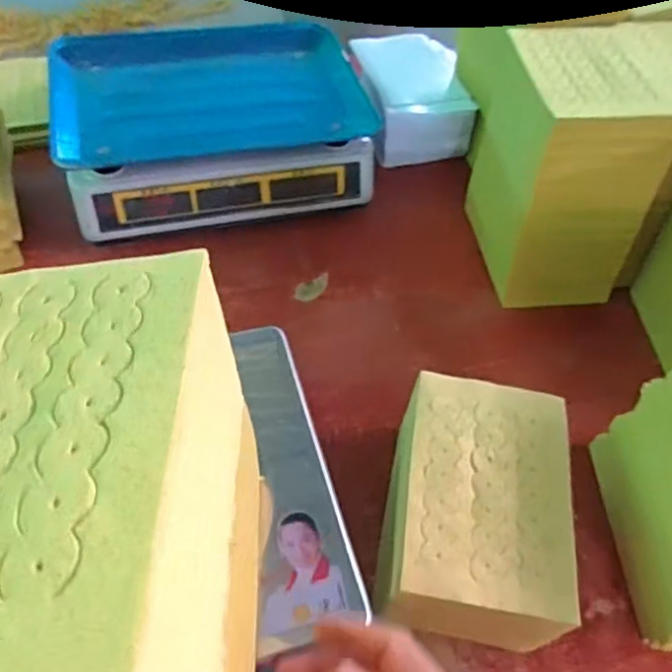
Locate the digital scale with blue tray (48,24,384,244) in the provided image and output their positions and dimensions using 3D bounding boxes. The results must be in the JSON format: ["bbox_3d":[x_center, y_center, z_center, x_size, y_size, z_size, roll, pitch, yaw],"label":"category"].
[{"bbox_3d":[-0.136,-0.245,0.698,0.336,0.106,0.263,-11,56,-12],"label":"digital scale with blue tray"}]

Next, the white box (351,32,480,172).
[{"bbox_3d":[0.099,-0.311,0.783,0.133,0.066,0.203,-6,55,-9],"label":"white box"}]

